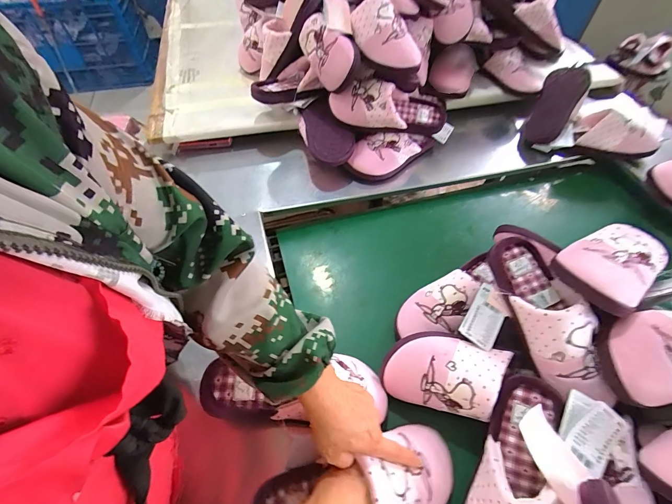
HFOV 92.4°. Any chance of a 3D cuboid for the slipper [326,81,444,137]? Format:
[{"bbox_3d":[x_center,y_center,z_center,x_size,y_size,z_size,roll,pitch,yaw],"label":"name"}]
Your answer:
[{"bbox_3d":[0.102,-0.306,0.668,0.239,0.084,0.083,12,55,9],"label":"slipper"}]

